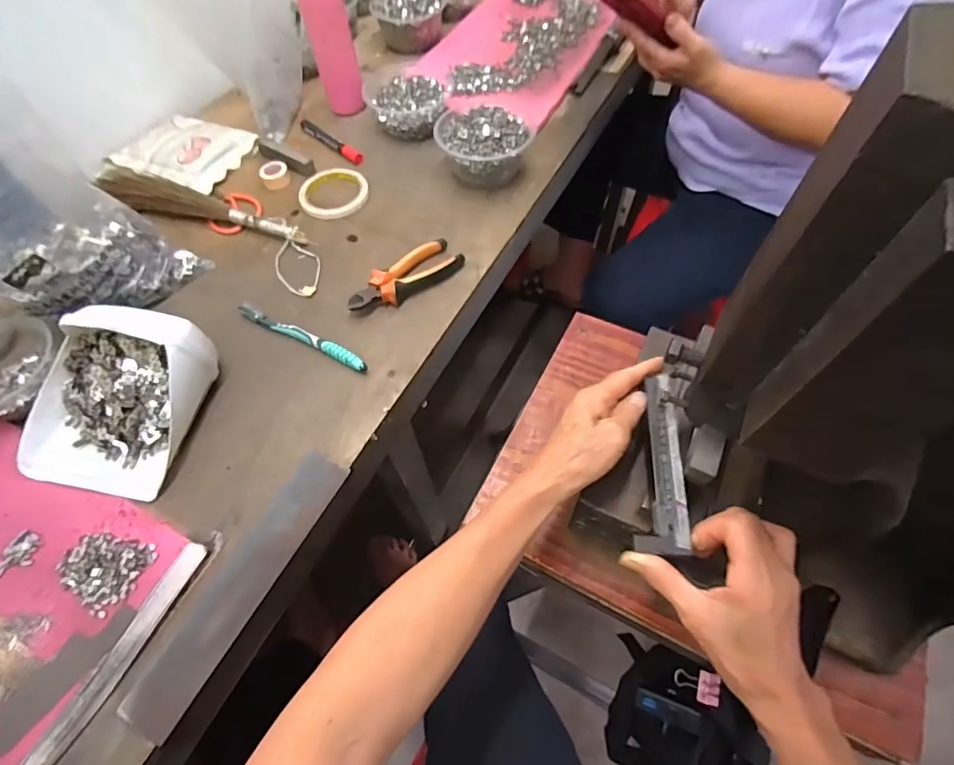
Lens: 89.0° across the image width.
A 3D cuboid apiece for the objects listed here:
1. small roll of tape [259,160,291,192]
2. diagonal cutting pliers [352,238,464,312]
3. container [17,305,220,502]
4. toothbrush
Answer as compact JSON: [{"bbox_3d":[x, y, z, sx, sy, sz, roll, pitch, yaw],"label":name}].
[{"bbox_3d":[-0.292,-0.302,0.705,0.039,0.023,0.033,-35,63,-17],"label":"small roll of tape"},{"bbox_3d":[-0.087,-0.127,0.594,0.150,0.024,0.045,-37,64,-17],"label":"diagonal cutting pliers"},{"bbox_3d":[-0.367,0.016,0.488,0.153,0.088,0.167,8,60,8],"label":"container"},{"bbox_3d":[-0.204,-0.053,0.560,0.182,0.014,0.015,25,63,17],"label":"toothbrush"}]

